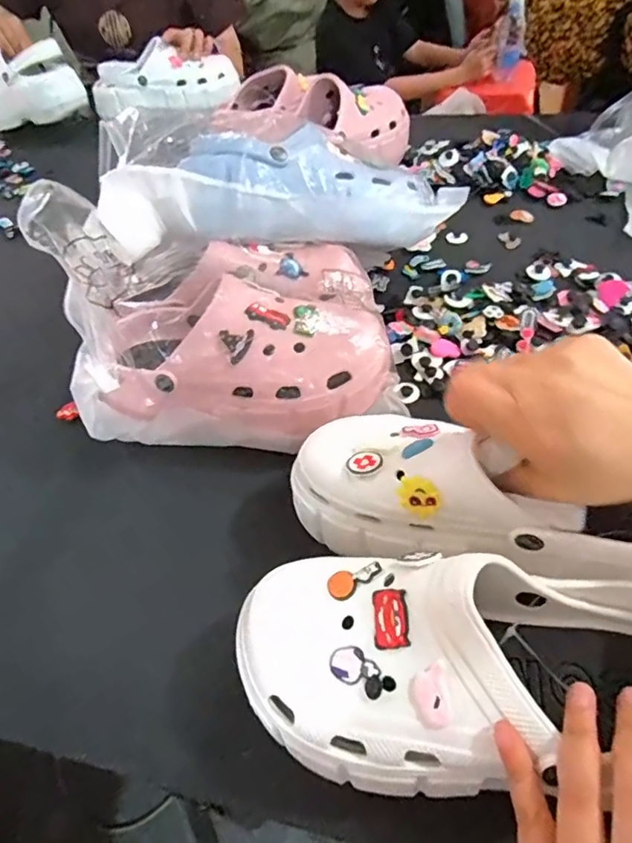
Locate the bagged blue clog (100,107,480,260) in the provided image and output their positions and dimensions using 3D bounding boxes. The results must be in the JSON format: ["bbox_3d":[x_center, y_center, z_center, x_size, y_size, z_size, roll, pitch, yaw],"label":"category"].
[{"bbox_3d":[-0.022,-0.217,0.514,0.338,0.092,0.117,-4,46,-20],"label":"bagged blue clog"}]

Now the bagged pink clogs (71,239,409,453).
[{"bbox_3d":[-0.071,-0.075,0.472,0.259,0.102,0.183,-8,48,0],"label":"bagged pink clogs"}]

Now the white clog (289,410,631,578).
[{"bbox_3d":[0.098,0.040,0.347,0.235,0.090,0.095,13,51,28],"label":"white clog"}]

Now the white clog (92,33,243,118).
[{"bbox_3d":[-0.270,-0.614,0.988,0.255,0.089,0.087,-15,49,-6],"label":"white clog"}]

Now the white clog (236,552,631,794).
[{"bbox_3d":[0.077,0.124,0.289,0.235,0.085,0.107,-2,49,5],"label":"white clog"}]

